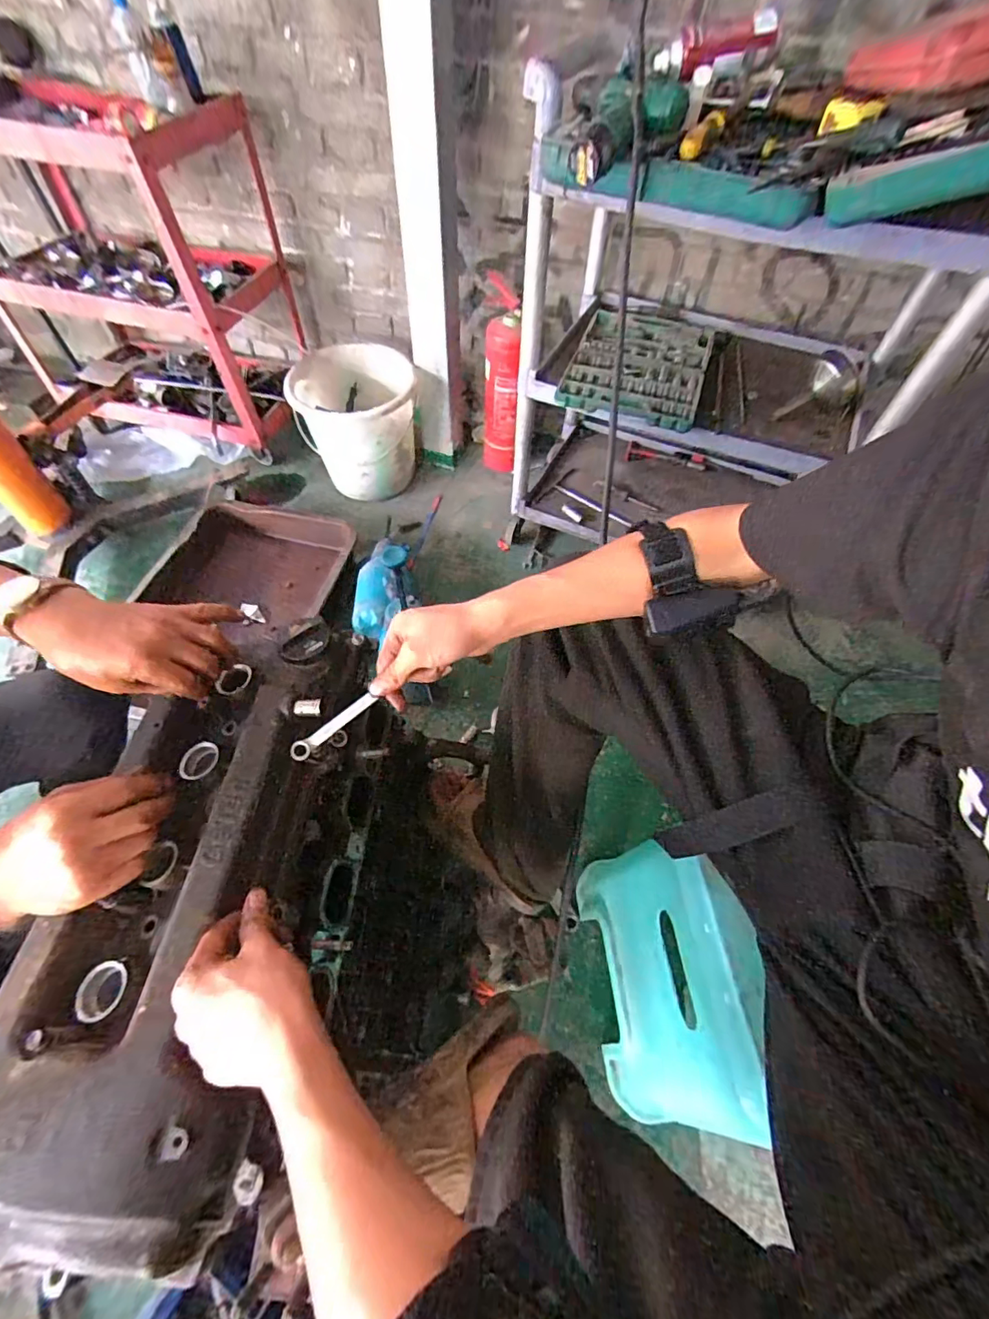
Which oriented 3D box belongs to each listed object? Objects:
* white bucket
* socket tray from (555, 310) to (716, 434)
[{"bbox_3d":[-0.383,-0.667,1.472,0.325,0.298,0.286,-5,57,-6],"label":"white bucket"},{"bbox_3d":[0.328,-0.670,1.137,0.279,0.033,0.468,18,58,9],"label":"socket tray"}]

